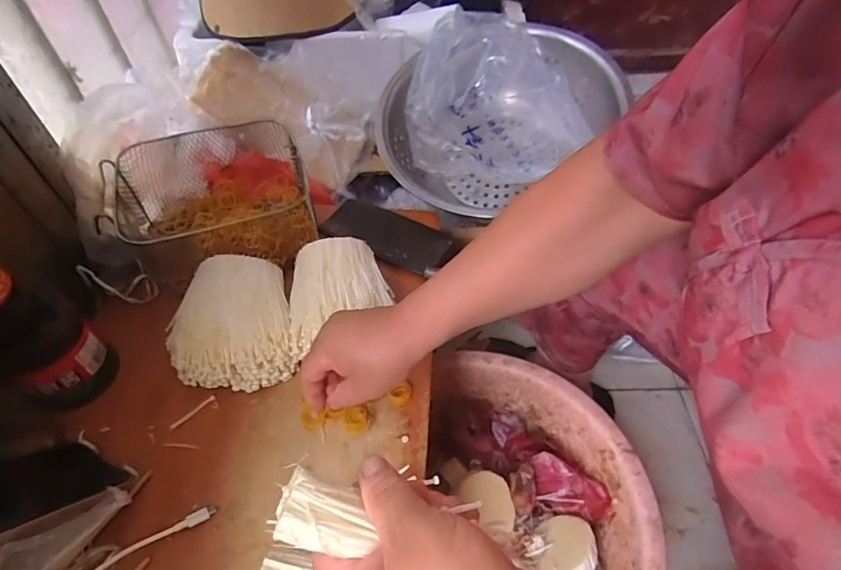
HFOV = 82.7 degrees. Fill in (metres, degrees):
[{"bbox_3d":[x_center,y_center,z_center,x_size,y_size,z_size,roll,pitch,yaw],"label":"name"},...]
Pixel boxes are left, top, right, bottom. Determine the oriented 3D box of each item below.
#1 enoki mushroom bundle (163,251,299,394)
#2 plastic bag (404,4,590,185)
[{"bbox_3d":[-0.201,0.042,0.503,0.124,0.078,0.120,-11,50,-6],"label":"enoki mushroom bundle"},{"bbox_3d":[0.099,-0.288,0.742,0.232,0.192,0.192,-2,50,2],"label":"plastic bag"}]

